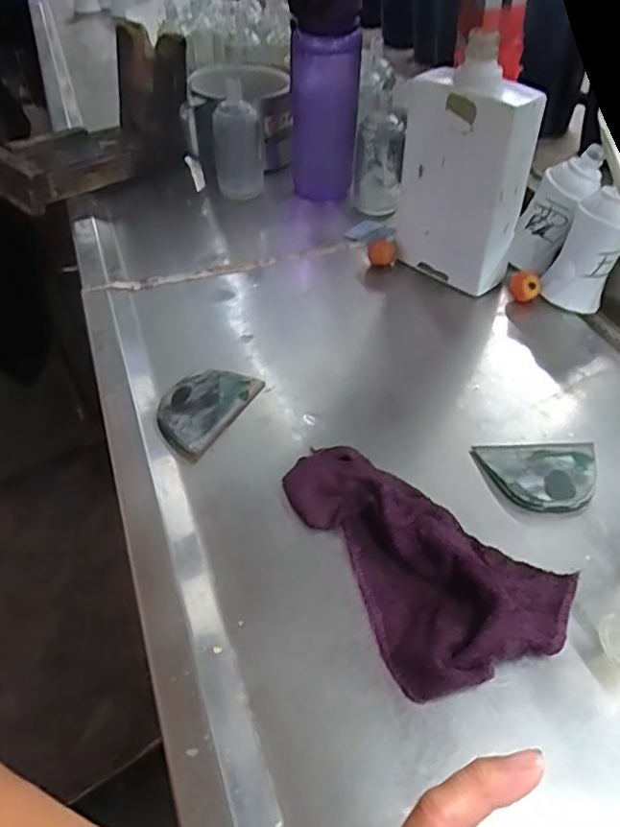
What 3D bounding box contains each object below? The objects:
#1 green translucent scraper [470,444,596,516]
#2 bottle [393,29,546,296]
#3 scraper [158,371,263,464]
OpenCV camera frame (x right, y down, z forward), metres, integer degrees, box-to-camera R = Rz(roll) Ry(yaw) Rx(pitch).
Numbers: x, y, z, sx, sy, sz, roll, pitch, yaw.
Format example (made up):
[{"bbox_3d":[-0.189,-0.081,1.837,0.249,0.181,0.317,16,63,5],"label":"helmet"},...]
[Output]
[{"bbox_3d":[0.159,0.043,0.434,0.080,0.014,0.059,0,43,1],"label":"green translucent scraper"},{"bbox_3d":[0.136,-0.211,0.573,0.112,0.193,0.051,31,51,29],"label":"bottle"},{"bbox_3d":[-0.081,-0.006,0.483,0.052,0.013,0.090,21,47,22],"label":"scraper"}]

